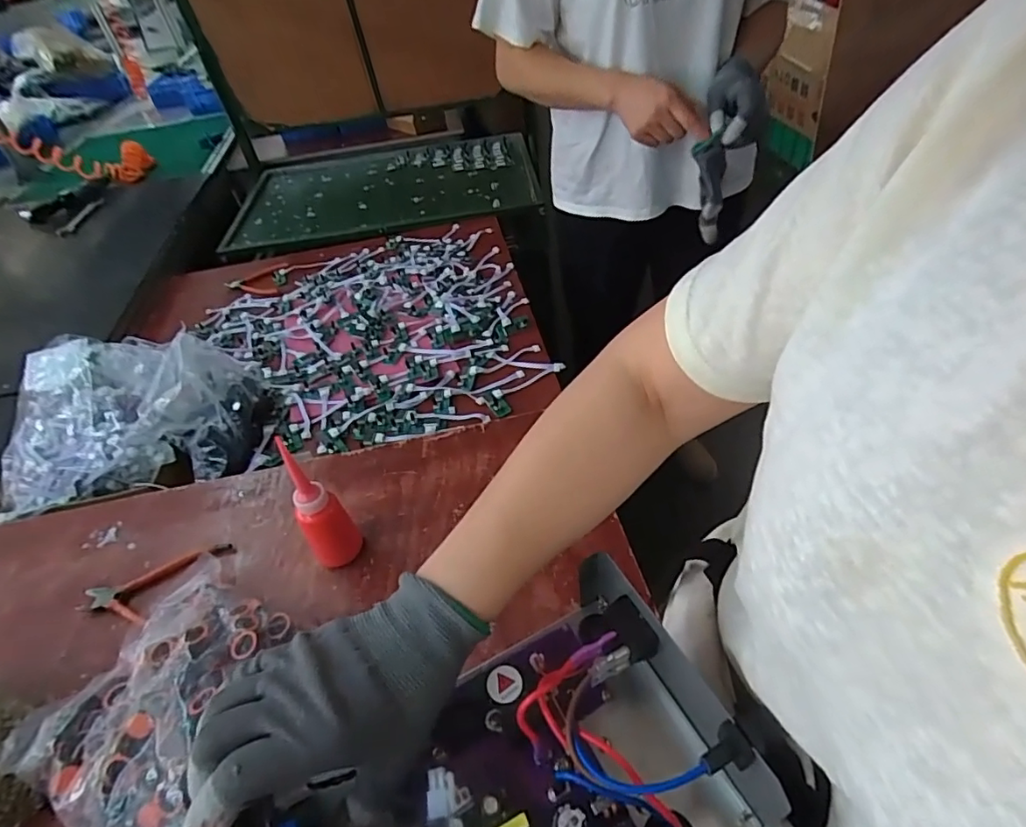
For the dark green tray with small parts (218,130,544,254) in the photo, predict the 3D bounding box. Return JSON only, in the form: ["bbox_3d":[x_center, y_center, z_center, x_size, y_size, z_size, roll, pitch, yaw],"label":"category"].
[{"bbox_3d":[-0.359,-0.649,1.552,0.825,0.061,0.598,-6,44,2],"label":"dark green tray with small parts"}]

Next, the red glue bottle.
[{"bbox_3d":[-0.187,0.100,0.538,0.045,0.133,0.047,-27,47,-18],"label":"red glue bottle"}]

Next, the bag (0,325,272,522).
[{"bbox_3d":[-0.576,-0.028,0.827,0.342,0.134,0.329,-14,44,-6],"label":"bag"}]

